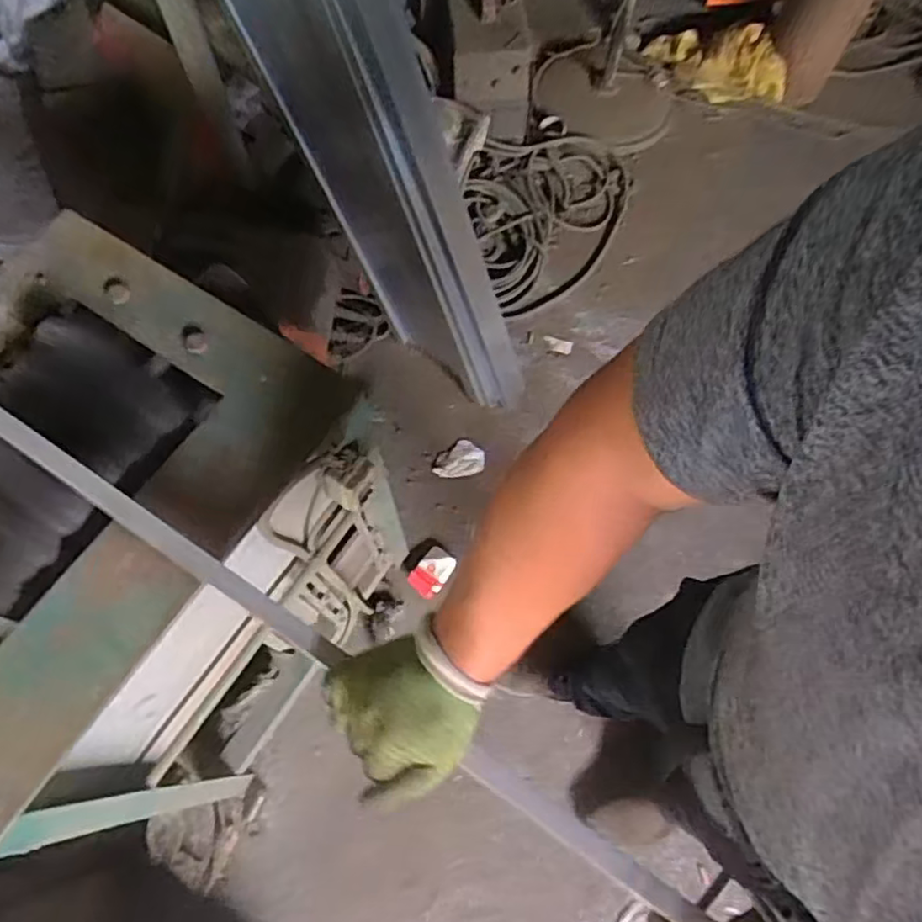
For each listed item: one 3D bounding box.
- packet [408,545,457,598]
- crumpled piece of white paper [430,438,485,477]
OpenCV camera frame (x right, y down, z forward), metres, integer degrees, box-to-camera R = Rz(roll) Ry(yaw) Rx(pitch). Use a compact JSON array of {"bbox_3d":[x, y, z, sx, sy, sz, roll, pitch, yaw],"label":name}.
[{"bbox_3d":[-0.063,0.244,1.480,0.070,0.022,0.107,34,71,13],"label":"packet"},{"bbox_3d":[-0.007,-0.003,1.590,0.125,0.013,0.090,-15,68,-6],"label":"crumpled piece of white paper"}]

